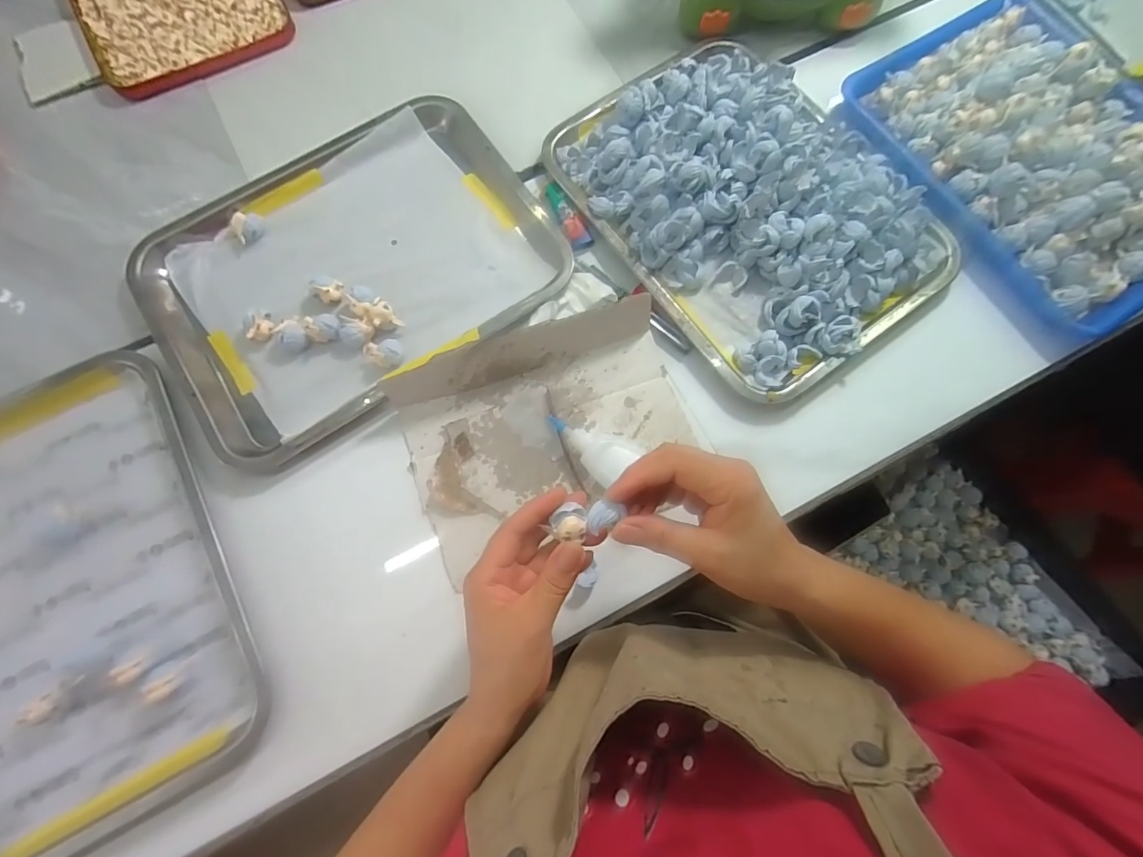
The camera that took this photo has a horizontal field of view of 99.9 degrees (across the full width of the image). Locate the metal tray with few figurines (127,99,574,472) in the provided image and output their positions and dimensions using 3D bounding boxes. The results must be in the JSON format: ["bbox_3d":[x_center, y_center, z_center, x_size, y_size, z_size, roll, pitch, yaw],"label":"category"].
[{"bbox_3d":[-0.201,-0.156,0.447,0.353,0.022,0.268,-33,78,-9],"label":"metal tray with few figurines"}]

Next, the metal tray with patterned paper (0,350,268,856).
[{"bbox_3d":[-0.407,0.130,0.369,0.260,0.021,0.354,-25,77,-7],"label":"metal tray with patterned paper"}]

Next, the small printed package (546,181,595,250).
[{"bbox_3d":[-0.002,-0.209,0.469,0.022,0.008,0.075,-23,77,-7],"label":"small printed package"}]

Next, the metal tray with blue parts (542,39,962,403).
[{"bbox_3d":[0.165,-0.216,0.446,0.257,0.054,0.349,-33,78,-9],"label":"metal tray with blue parts"}]

